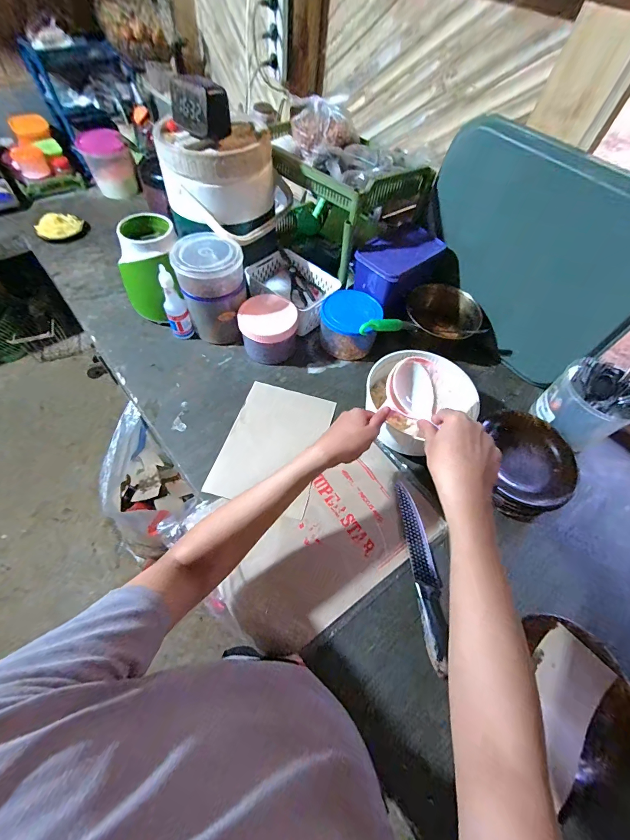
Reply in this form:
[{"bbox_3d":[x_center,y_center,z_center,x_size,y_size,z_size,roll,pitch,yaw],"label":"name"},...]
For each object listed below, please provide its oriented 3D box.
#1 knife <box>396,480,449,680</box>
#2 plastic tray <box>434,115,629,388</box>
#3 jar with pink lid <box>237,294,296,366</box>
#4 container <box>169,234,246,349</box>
[{"bbox_3d":[0.179,0.243,0.567,0.039,0.021,0.285,0,58,-4],"label":"knife"},{"bbox_3d":[0.436,-0.344,0.726,0.070,0.359,0.500,-22,62,-33],"label":"plastic tray"},{"bbox_3d":[-0.100,-0.203,0.763,0.125,0.096,0.118,2,58,-3],"label":"jar with pink lid"},{"bbox_3d":[-0.215,-0.271,0.744,0.136,0.197,0.137,-12,60,-11],"label":"container"}]

